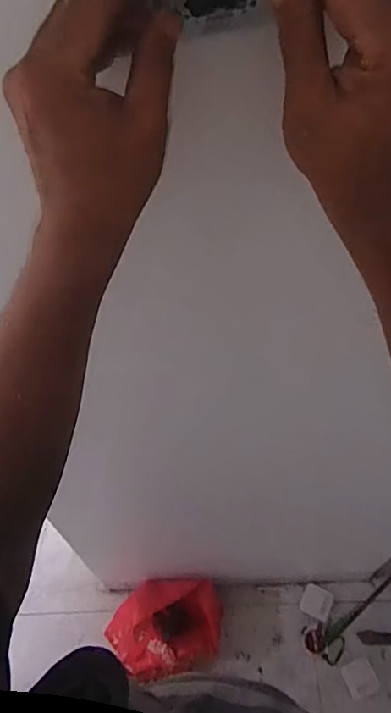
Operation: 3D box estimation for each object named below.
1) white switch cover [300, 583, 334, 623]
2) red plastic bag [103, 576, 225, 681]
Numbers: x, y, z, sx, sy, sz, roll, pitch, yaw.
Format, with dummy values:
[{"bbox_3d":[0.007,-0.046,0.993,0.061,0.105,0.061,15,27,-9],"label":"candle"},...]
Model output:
[{"bbox_3d":[0.335,0.677,1.372,0.080,0.012,0.078,22,69,13],"label":"white switch cover"},{"bbox_3d":[-0.087,0.700,1.285,0.306,0.146,0.217,-2,54,0],"label":"red plastic bag"}]

